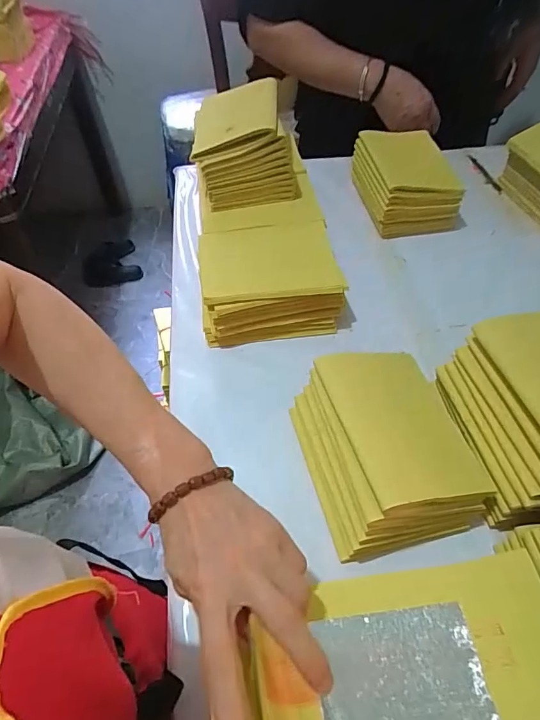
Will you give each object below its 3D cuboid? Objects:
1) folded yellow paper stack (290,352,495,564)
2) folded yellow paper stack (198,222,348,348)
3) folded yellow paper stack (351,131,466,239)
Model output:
[{"bbox_3d":[0.107,0.082,0.413,0.133,0.070,0.167,-13,54,-8],"label":"folded yellow paper stack"},{"bbox_3d":[-0.003,-0.098,0.563,0.164,0.080,0.140,-7,53,-4],"label":"folded yellow paper stack"},{"bbox_3d":[0.210,-0.279,0.686,0.125,0.081,0.161,-6,53,-4],"label":"folded yellow paper stack"}]

